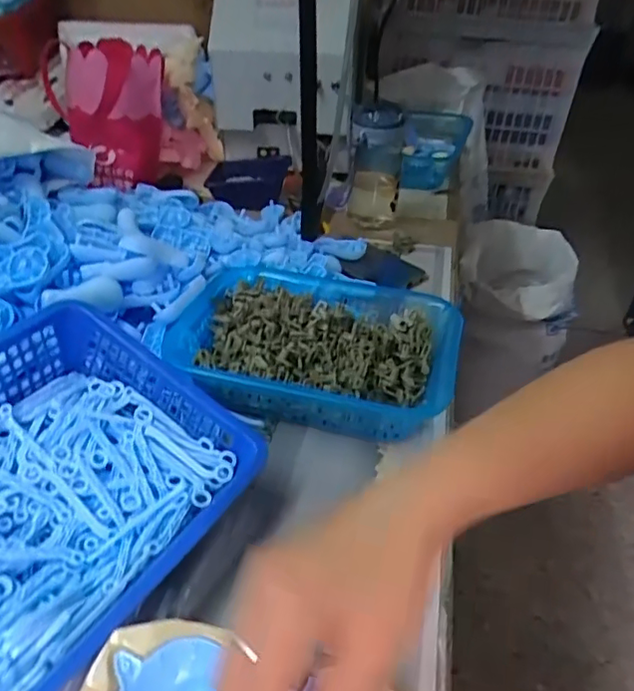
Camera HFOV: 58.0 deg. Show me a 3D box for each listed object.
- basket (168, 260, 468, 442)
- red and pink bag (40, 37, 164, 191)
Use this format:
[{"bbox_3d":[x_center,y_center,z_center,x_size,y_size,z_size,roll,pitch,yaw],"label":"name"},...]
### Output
[{"bbox_3d":[-0.005,0.006,0.545,0.262,0.059,0.185,13,39,12],"label":"basket"},{"bbox_3d":[-0.316,-0.360,0.879,0.162,0.183,0.141,-8,39,-14],"label":"red and pink bag"}]

